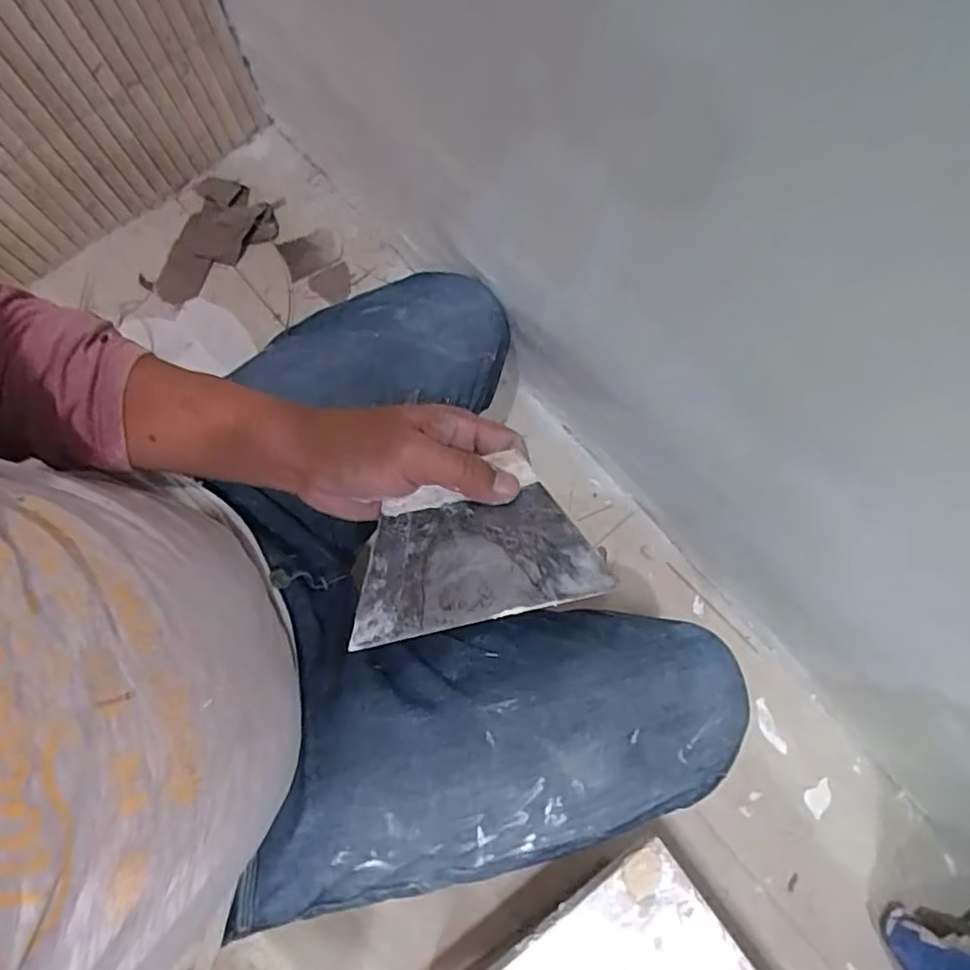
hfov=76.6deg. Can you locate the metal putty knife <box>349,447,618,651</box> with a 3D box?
[{"bbox_3d":[-0.010,0.033,0.340,0.131,0.022,0.085,-13,75,-3],"label":"metal putty knife"}]

